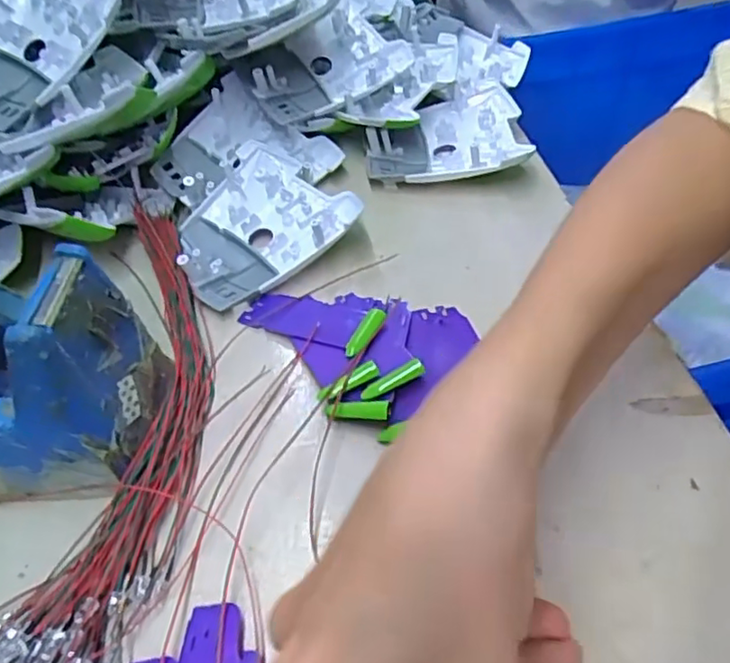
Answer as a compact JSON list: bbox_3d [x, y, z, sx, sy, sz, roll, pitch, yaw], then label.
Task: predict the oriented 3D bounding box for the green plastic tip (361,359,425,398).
[{"bbox_3d":[0.013,0.022,0.296,0.032,0.006,0.009,-28,51,-2],"label":"green plastic tip"}]

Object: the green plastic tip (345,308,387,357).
[{"bbox_3d":[0.000,0.001,0.319,0.010,0.009,0.031,23,53,22],"label":"green plastic tip"}]

